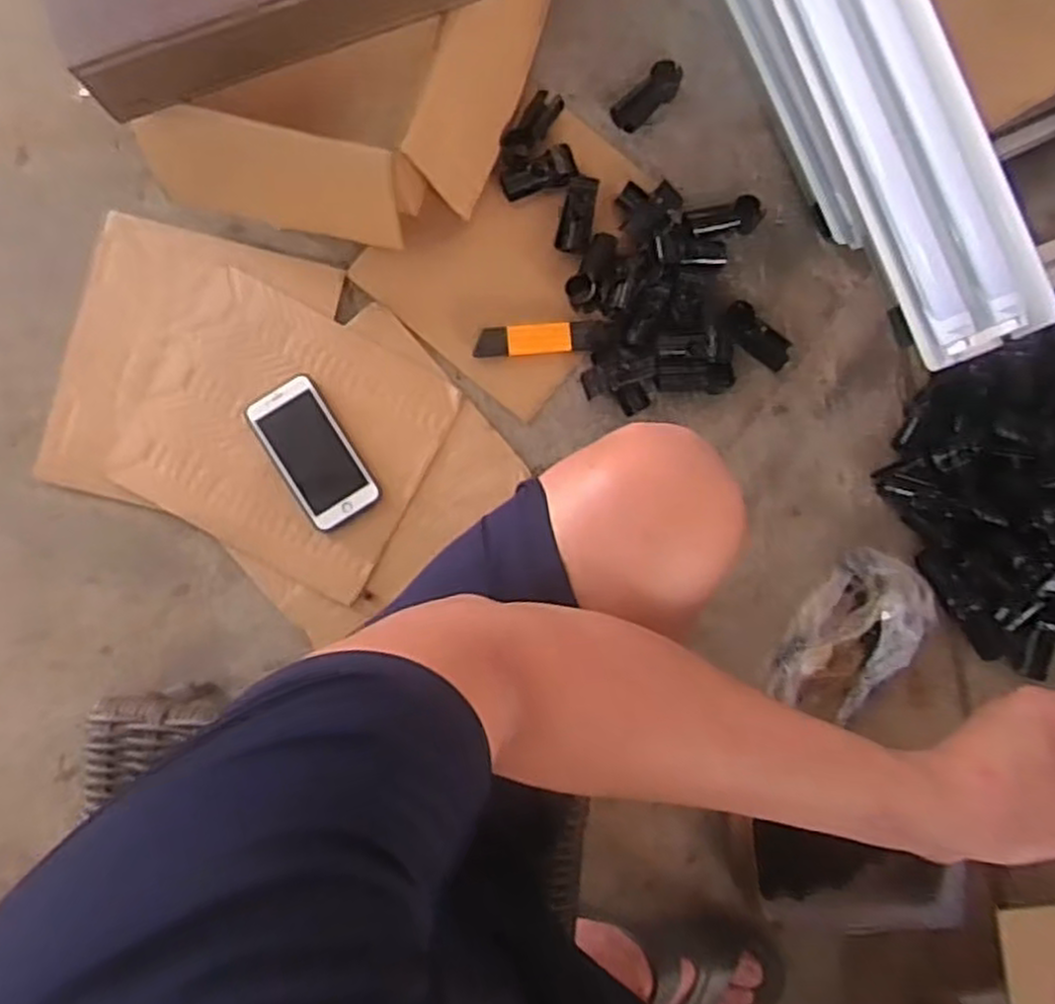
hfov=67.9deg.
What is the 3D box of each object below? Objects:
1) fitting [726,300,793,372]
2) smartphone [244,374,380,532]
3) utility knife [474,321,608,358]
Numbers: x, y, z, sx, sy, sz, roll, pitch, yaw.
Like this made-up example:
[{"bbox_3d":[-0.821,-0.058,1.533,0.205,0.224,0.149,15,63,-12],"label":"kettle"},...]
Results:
[{"bbox_3d":[0.247,-0.178,0.843,0.084,0.028,0.033,42,86,2],"label":"fitting"},{"bbox_3d":[-0.226,-0.051,0.827,0.078,0.014,0.155,-31,87,-3],"label":"smartphone"},{"bbox_3d":[0.014,-0.175,0.842,0.137,0.015,0.031,-3,86,-1],"label":"utility knife"}]

